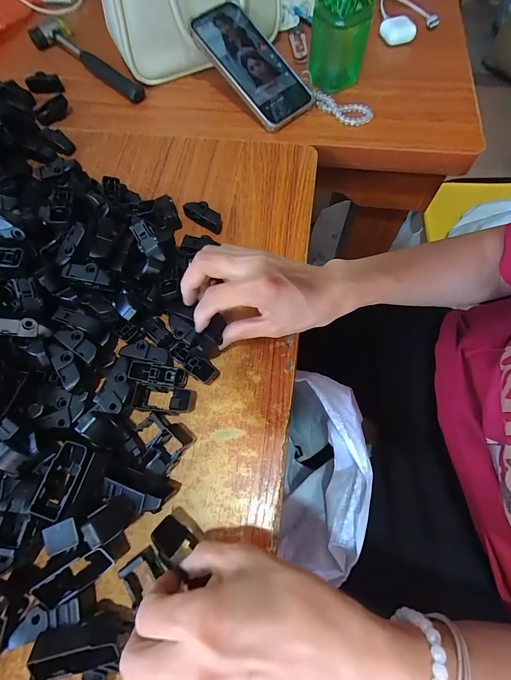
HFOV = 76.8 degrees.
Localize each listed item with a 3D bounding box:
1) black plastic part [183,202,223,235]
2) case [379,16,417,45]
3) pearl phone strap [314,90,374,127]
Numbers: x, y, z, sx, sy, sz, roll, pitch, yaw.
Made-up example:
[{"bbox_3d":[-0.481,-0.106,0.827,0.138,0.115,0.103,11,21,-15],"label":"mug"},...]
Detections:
[{"bbox_3d":[-0.055,-0.136,0.354,0.045,0.017,0.020,33,72,13],"label":"black plastic part"},{"bbox_3d":[0.212,-0.463,0.481,0.046,0.019,0.034,-22,69,-8],"label":"case"},{"bbox_3d":[0.114,-0.301,0.419,0.076,0.015,0.040,7,68,4],"label":"pearl phone strap"}]

